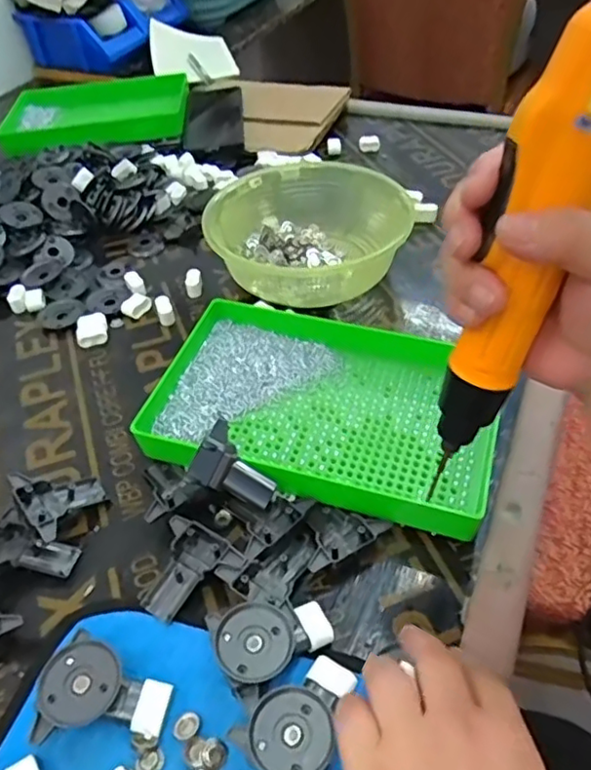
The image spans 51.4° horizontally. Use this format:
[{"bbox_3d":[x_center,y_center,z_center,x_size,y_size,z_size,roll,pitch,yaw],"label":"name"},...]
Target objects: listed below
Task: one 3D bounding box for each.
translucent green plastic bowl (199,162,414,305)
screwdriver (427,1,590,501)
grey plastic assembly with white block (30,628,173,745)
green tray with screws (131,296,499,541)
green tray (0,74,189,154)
[{"bbox_3d":[0.008,-0.167,0.620,0.194,0.066,0.209,-2,46,2],"label":"translucent green plastic bowl"},{"bbox_3d":[0.094,-0.048,0.265,0.034,0.211,0.036,-15,45,-28],"label":"screwdriver"},{"bbox_3d":[-0.105,0.170,0.326,0.065,0.025,0.051,17,50,20],"label":"grey plastic assembly with white block"},{"bbox_3d":[0.020,0.017,0.460,0.249,0.040,0.154,13,48,16],"label":"green tray with screws"},{"bbox_3d":[-0.281,-0.378,0.864,0.258,0.041,0.199,-6,46,-2],"label":"green tray"}]

